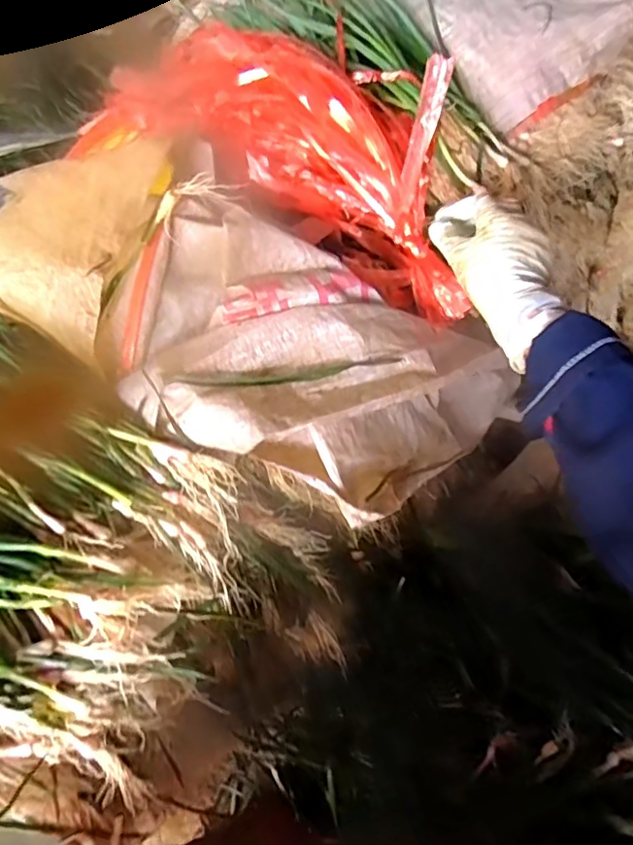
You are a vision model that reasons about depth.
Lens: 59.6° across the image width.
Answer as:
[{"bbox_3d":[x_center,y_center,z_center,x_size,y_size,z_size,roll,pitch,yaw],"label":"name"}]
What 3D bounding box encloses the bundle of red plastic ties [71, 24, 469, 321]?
[{"bbox_3d":[-0.024,-0.318,0.591,0.490,0.199,0.174,37,65,10],"label":"bundle of red plastic ties"}]

